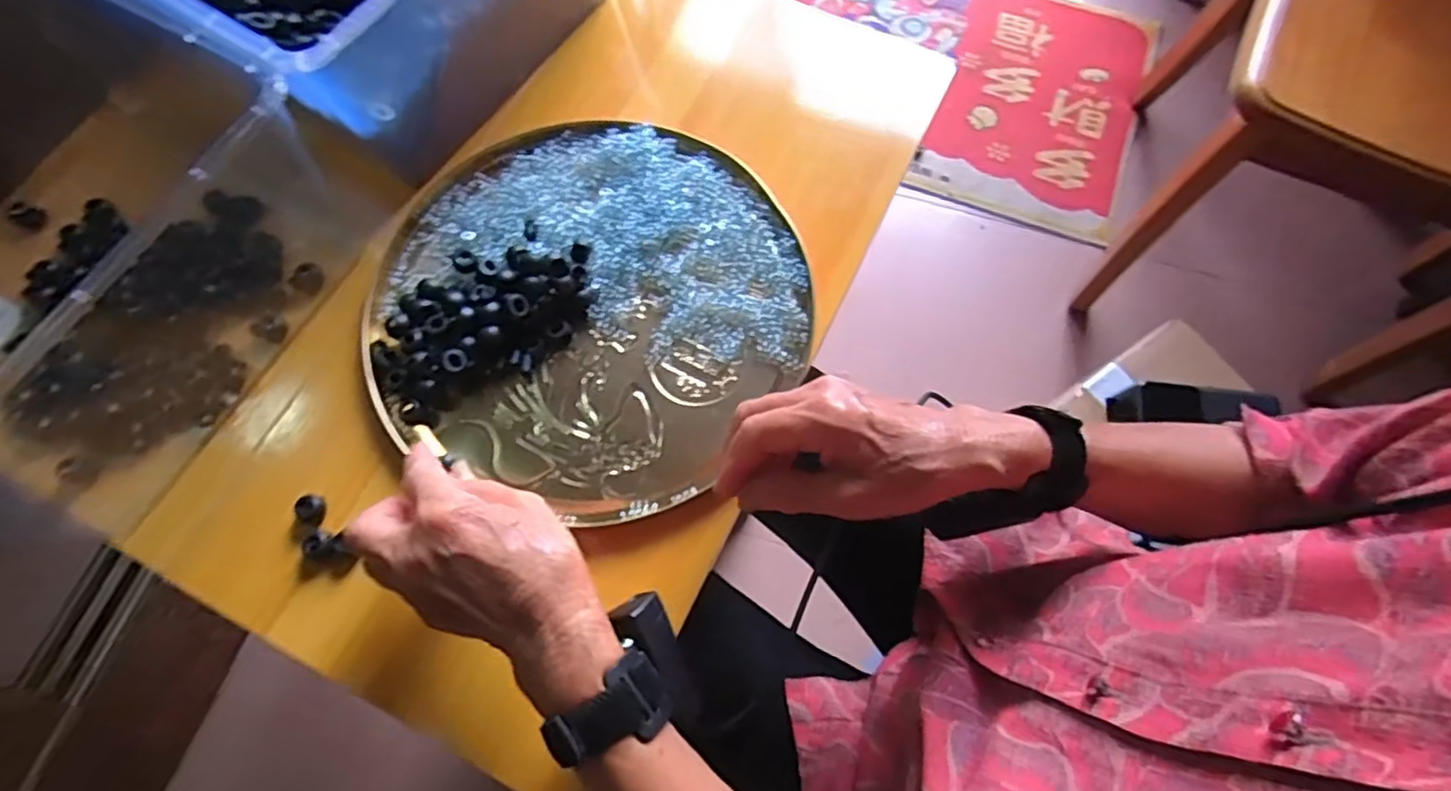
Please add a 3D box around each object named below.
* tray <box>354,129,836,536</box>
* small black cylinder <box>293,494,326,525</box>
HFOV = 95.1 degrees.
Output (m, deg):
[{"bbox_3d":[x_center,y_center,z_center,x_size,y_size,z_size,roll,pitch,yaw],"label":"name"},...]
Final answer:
[{"bbox_3d":[-0.091,-0.070,0.451,0.288,0.026,0.268,0,71,0],"label":"tray"},{"bbox_3d":[-0.256,0.070,0.411,0.015,0.010,0.018,12,71,4],"label":"small black cylinder"}]

